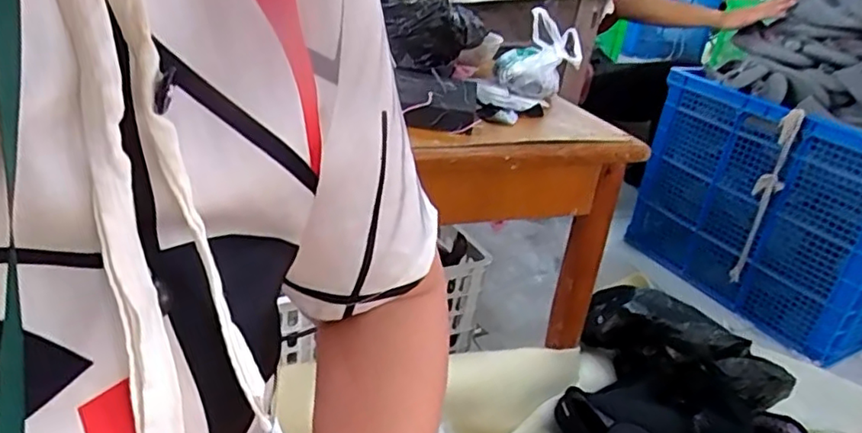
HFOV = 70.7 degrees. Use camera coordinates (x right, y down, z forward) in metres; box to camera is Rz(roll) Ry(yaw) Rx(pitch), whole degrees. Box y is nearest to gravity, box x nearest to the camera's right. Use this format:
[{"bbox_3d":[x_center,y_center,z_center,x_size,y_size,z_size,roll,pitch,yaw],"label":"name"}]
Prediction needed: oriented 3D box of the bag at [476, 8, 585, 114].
[{"bbox_3d":[0.159,-0.249,0.973,0.151,0.132,0.123,12,27,8],"label":"bag"}]

